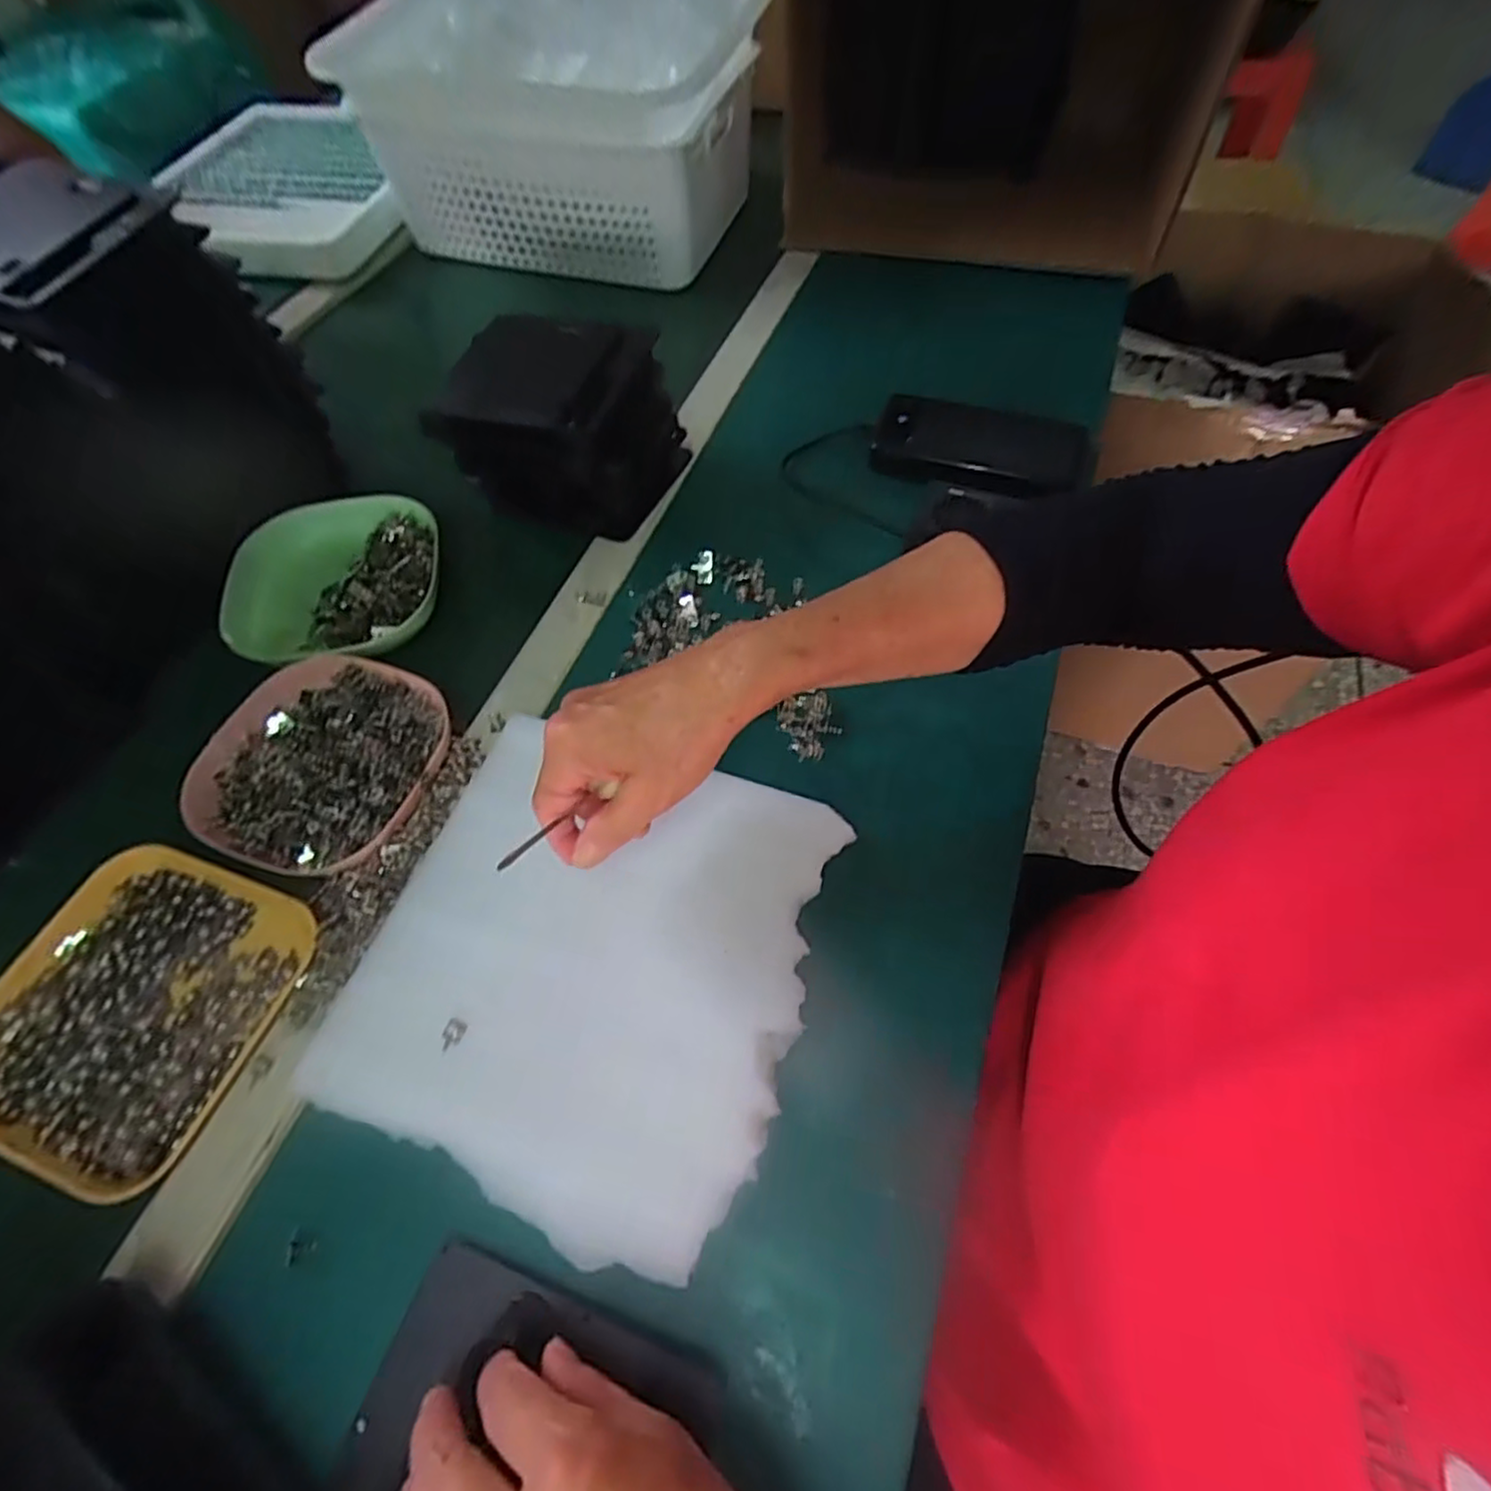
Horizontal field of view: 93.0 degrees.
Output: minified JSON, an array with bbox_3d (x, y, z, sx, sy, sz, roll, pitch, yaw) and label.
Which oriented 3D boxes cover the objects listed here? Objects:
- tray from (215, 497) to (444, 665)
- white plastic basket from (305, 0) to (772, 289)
[{"bbox_3d":[-0.295,-0.111,0.512,0.152,0.041,0.143,-19,60,-9],"label":"tray"},{"bbox_3d":[-0.164,-0.657,0.737,0.341,0.173,0.285,14,60,11],"label":"white plastic basket"}]

